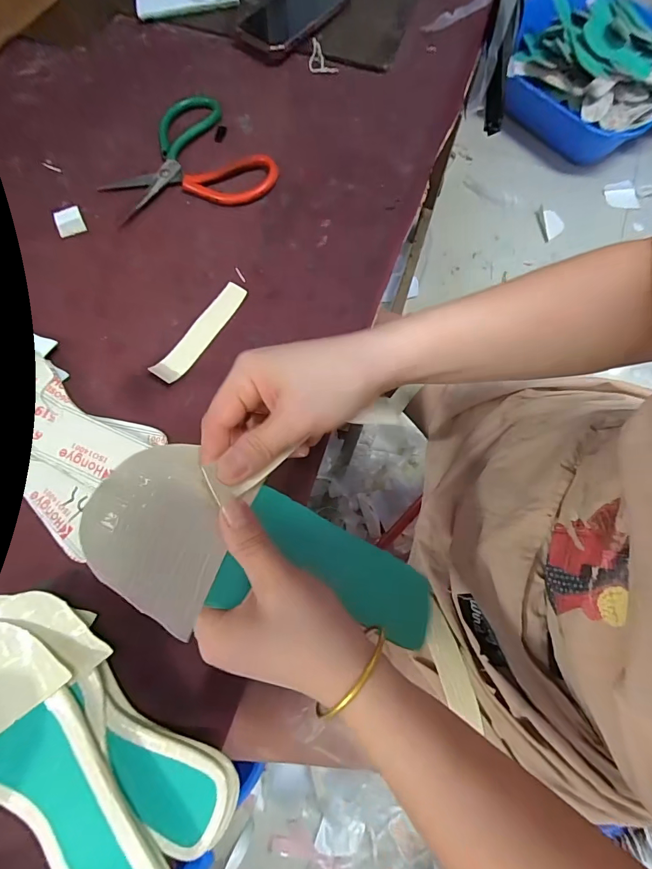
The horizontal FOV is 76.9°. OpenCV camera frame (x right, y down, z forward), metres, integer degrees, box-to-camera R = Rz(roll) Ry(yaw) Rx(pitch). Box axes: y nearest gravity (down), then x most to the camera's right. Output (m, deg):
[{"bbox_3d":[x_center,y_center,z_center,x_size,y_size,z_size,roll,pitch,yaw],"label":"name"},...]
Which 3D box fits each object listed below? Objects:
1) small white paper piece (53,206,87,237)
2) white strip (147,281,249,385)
[{"bbox_3d":[-0.278,-0.231,0.445,0.028,0.006,0.035,-23,75,-5],"label":"small white paper piece"},{"bbox_3d":[-0.120,-0.100,0.398,0.026,0.008,0.119,34,78,10],"label":"white strip"}]

